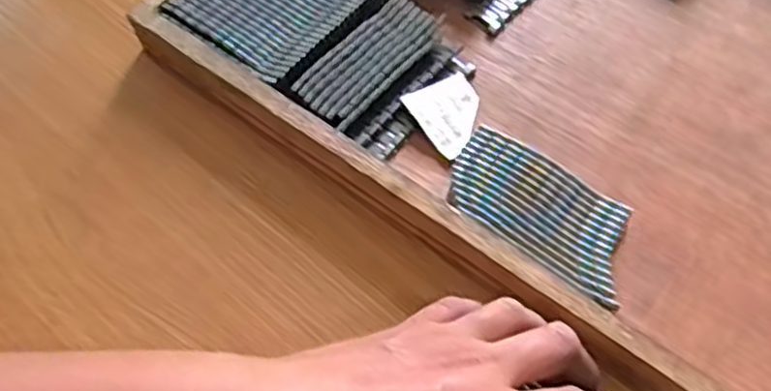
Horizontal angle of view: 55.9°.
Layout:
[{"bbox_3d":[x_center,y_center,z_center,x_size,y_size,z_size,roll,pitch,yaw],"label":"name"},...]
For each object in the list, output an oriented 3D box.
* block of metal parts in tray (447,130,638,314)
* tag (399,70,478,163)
[{"bbox_3d":[0.072,0.009,0.339,0.091,0.021,0.047,35,69,17],"label":"block of metal parts in tray"},{"bbox_3d":[0.035,-0.044,0.372,0.037,0.008,0.038,-34,67,-15],"label":"tag"}]

